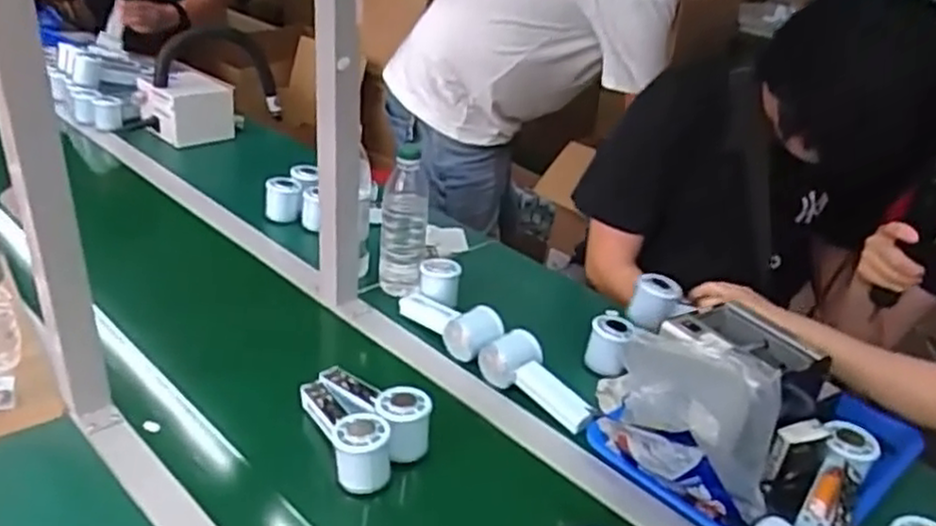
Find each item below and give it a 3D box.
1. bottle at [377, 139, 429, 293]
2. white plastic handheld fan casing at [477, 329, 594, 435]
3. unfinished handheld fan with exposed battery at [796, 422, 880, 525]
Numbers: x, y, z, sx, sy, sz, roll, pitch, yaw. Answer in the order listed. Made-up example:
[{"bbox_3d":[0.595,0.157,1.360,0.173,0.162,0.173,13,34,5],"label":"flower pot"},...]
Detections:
[{"bbox_3d":[-0.087,-0.052,1.015,0.064,0.203,0.064,1,29,-7],"label":"bottle"},{"bbox_3d":[0.082,0.141,0.880,0.149,0.054,0.056,40,41,20],"label":"white plastic handheld fan casing"},{"bbox_3d":[0.369,0.214,0.737,0.047,0.035,0.145,23,33,29],"label":"unfinished handheld fan with exposed battery"}]

